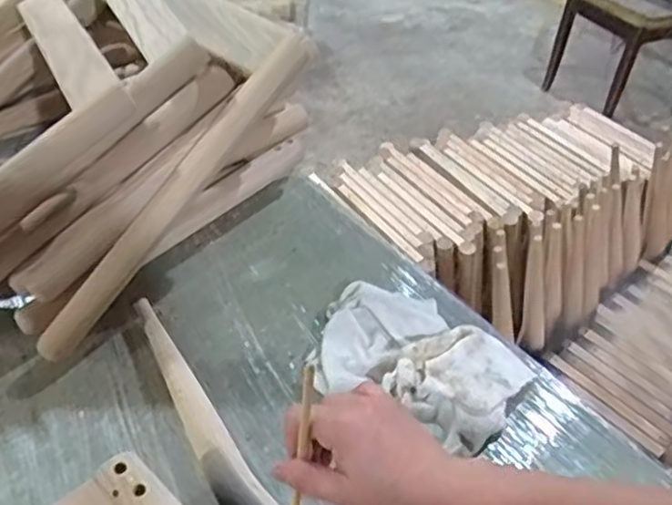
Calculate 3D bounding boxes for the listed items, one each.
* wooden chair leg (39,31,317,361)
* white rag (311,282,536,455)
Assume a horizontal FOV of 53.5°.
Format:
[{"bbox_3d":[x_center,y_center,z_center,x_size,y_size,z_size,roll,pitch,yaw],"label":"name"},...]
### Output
[{"bbox_3d":[-0.159,-0.070,0.700,0.031,0.036,0.421,32,79,26],"label":"wooden chair leg"},{"bbox_3d":[0.085,0.106,0.689,0.218,0.043,0.187,20,43,17],"label":"white rag"}]

